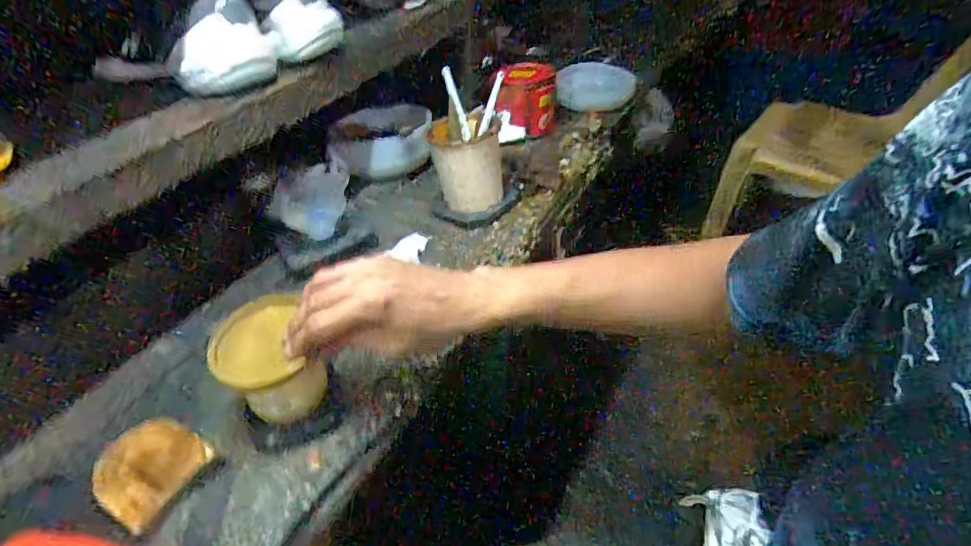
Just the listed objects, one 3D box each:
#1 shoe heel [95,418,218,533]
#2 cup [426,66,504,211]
[{"bbox_3d":[-0.280,0.160,0.424,0.084,0.019,0.076,21,46,24],"label":"shoe heel"},{"bbox_3d":[-0.025,-0.168,0.663,0.089,0.152,0.111,-5,41,-2],"label":"cup"}]

